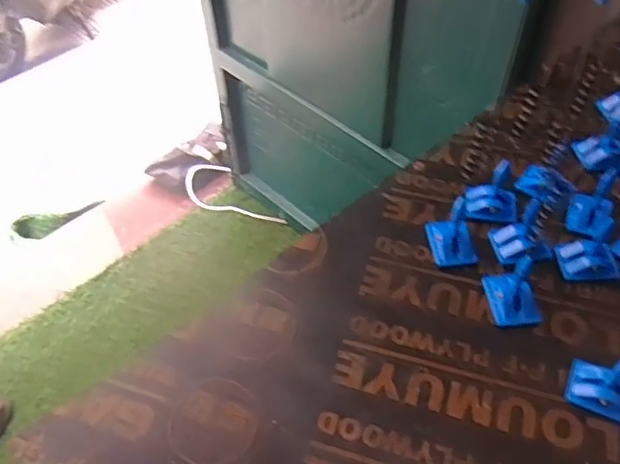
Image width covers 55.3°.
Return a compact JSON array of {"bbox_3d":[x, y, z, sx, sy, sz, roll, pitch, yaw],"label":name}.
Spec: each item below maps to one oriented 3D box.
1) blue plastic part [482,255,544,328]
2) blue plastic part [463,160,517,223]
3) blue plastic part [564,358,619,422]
[{"bbox_3d":[0.157,0.040,0.448,0.038,0.048,0.044,-4,52,-1],"label":"blue plastic part"},{"bbox_3d":[0.157,-0.036,0.504,0.044,0.045,0.038,11,53,11],"label":"blue plastic part"},{"bbox_3d":[0.205,0.102,0.404,0.045,0.037,0.034,22,56,19],"label":"blue plastic part"}]

